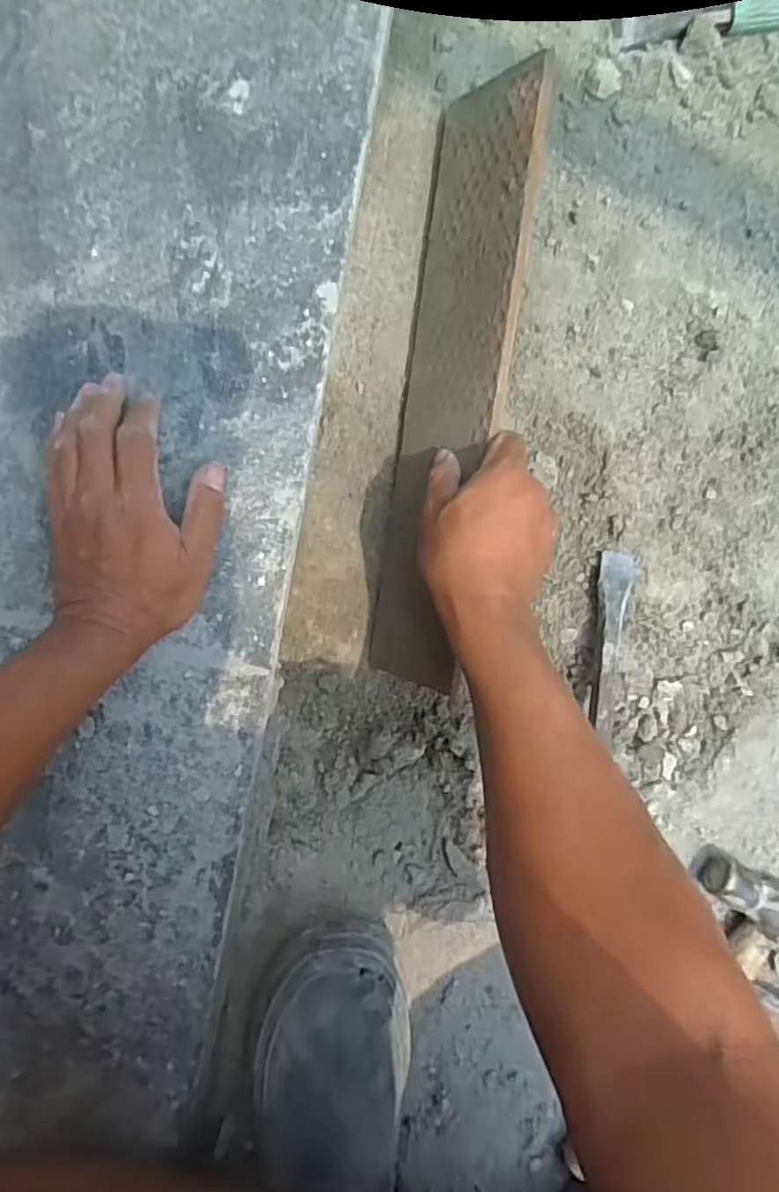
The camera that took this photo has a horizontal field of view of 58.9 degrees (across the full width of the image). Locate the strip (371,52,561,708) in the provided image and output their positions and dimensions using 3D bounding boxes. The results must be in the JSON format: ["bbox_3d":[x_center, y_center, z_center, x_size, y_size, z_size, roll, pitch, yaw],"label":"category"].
[{"bbox_3d":[0.041,-0.136,0.466,0.007,0.098,0.390,4,96,-37],"label":"strip"}]

